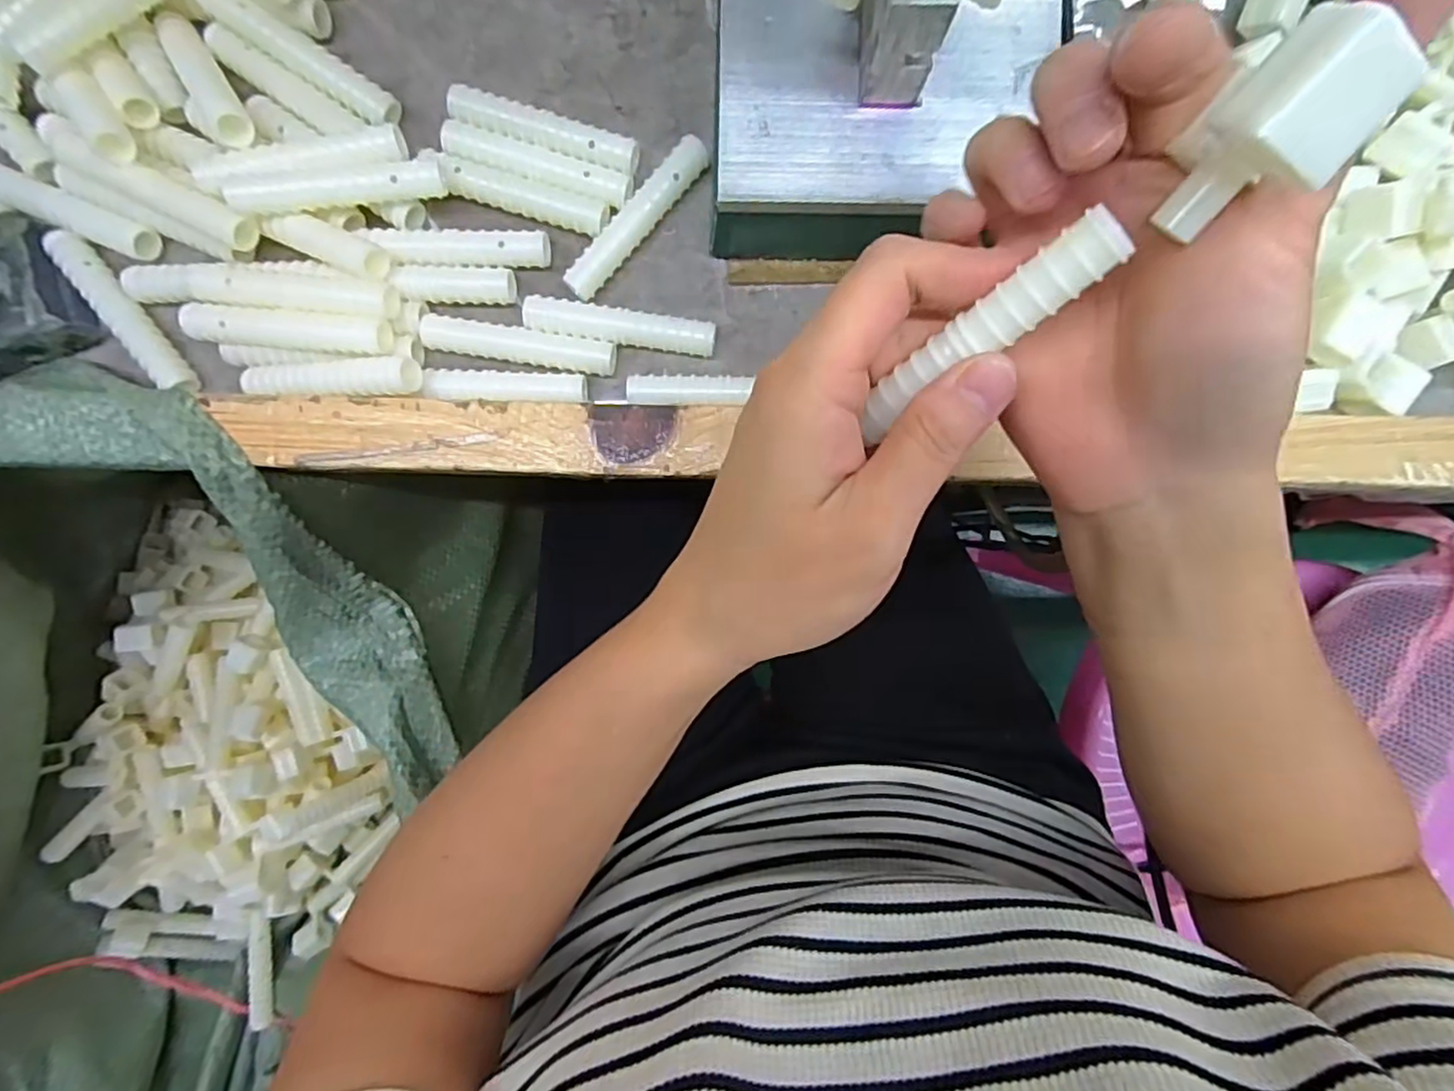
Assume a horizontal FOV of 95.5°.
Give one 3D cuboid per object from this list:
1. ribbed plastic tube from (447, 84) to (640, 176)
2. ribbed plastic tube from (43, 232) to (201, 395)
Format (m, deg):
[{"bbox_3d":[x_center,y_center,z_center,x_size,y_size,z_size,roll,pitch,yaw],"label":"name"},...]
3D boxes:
[{"bbox_3d":[-0.076,-0.173,0.278,0.078,0.013,0.015,18,91,0],"label":"ribbed plastic tube"},{"bbox_3d":[-0.252,-0.097,0.275,0.013,0.010,0.081,-37,90,0],"label":"ribbed plastic tube"}]

